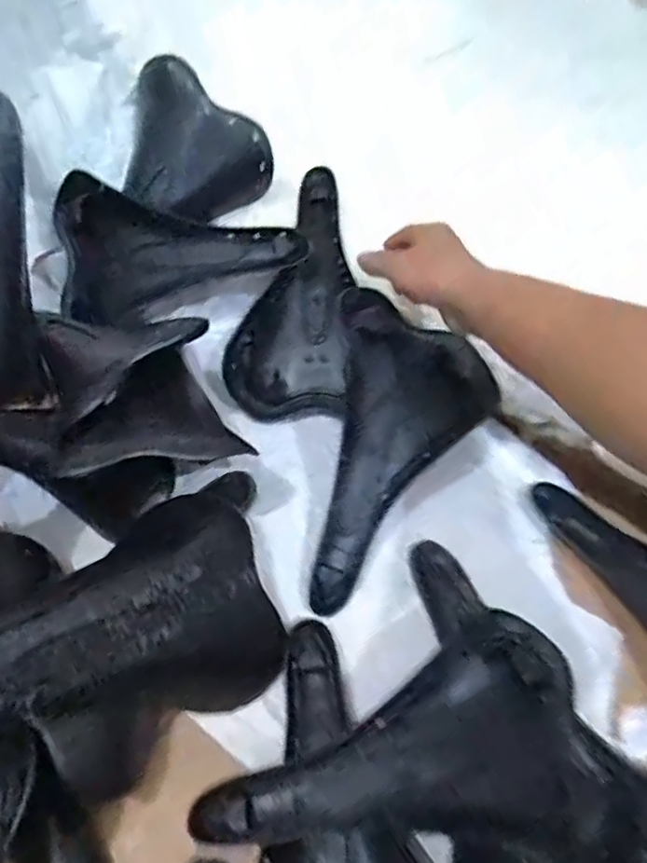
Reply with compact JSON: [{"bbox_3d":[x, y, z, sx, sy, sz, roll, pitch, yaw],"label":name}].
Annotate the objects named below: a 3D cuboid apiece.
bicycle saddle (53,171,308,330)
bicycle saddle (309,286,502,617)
[{"bbox_3d":[-0.151,-0.160,0.637,0.242,0.131,0.065,14,29,-3],"label":"bicycle saddle"},{"bbox_3d":[0.050,0.021,0.530,0.133,0.056,0.250,19,81,10],"label":"bicycle saddle"}]

